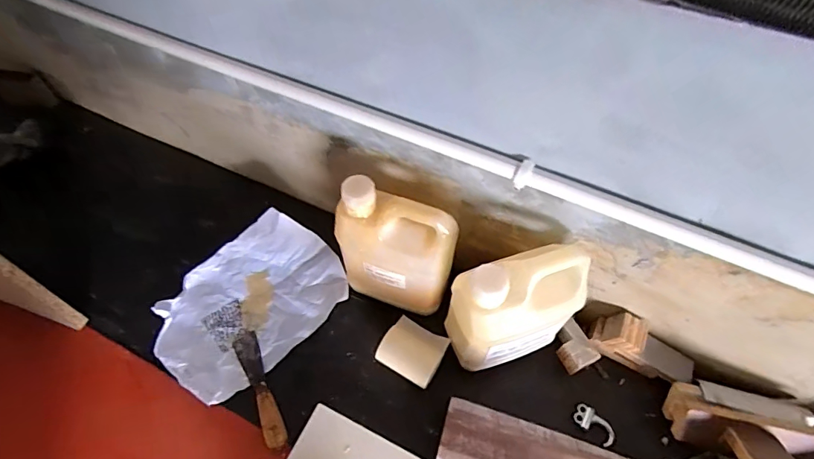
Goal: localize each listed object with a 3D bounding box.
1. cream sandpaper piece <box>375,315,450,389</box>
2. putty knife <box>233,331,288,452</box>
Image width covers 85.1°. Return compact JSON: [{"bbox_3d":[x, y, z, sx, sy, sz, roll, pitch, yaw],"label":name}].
[{"bbox_3d":[0.006,0.171,0.619,0.081,0.035,0.068,27,61,16],"label":"cream sandpaper piece"},{"bbox_3d":[-0.201,0.214,0.603,0.031,0.013,0.170,-23,60,-15],"label":"putty knife"}]

